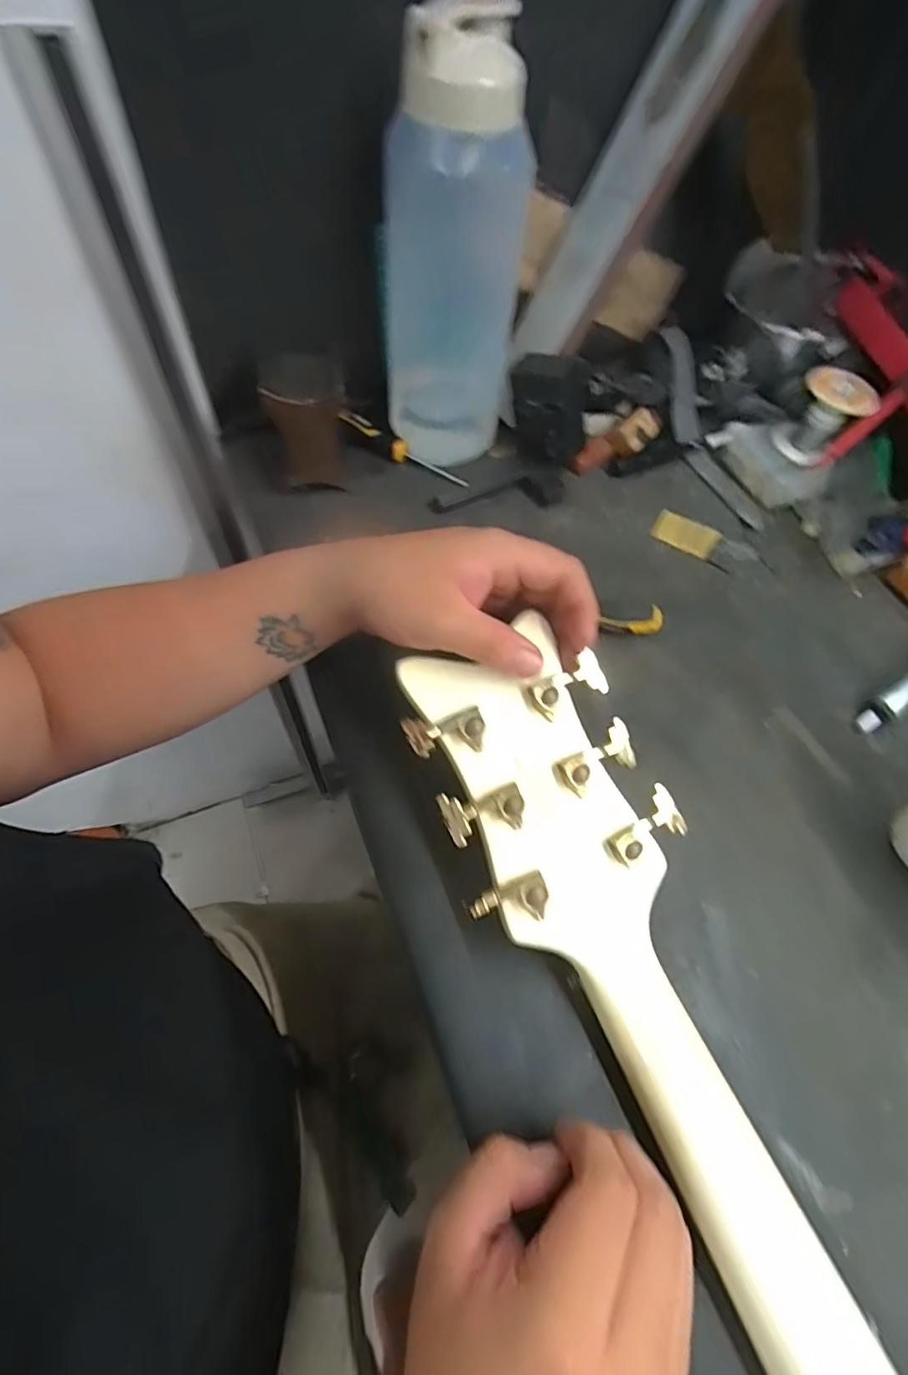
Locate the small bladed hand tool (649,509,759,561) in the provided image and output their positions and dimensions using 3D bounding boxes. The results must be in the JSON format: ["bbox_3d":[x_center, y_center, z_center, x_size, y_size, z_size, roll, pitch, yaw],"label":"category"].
[{"bbox_3d":[0.211,-0.124,0.483,0.085,0.004,0.035,29,61,13],"label":"small bladed hand tool"}]

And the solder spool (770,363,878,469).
[{"bbox_3d":[0.310,-0.225,0.479,0.057,0.055,0.048,29,62,13],"label":"solder spool"}]

